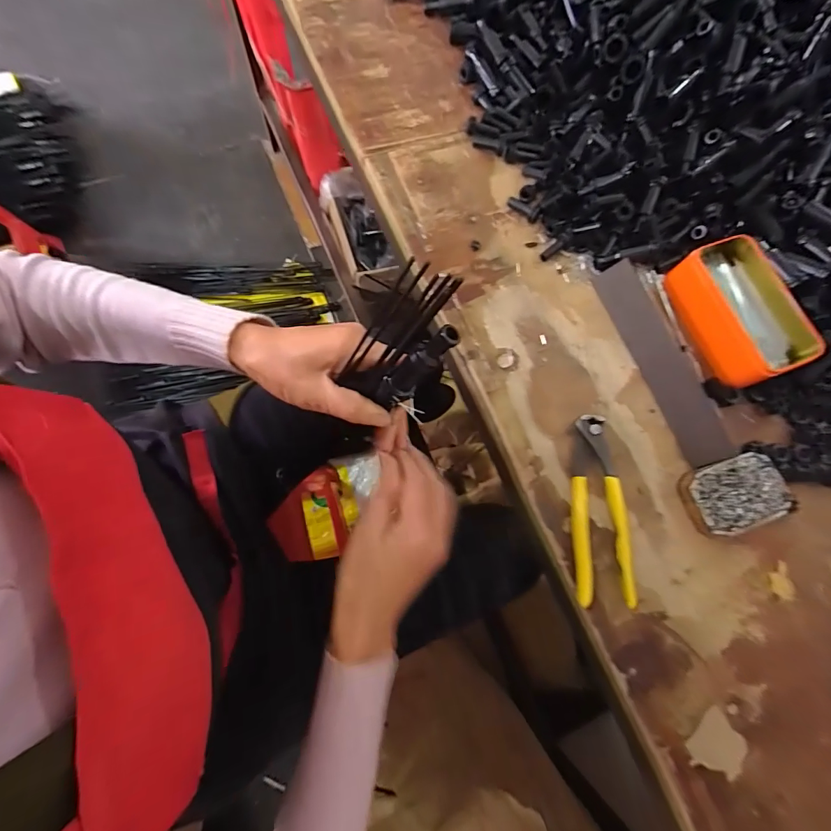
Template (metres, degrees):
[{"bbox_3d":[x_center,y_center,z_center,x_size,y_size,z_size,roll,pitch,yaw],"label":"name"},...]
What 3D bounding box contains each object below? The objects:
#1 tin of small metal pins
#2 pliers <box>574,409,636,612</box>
[{"bbox_3d":[0.295,0.073,0.378,0.095,0.019,0.062,-18,78,-9],"label":"tin of small metal pins"},{"bbox_3d":[0.169,0.082,0.369,0.050,0.020,0.164,5,75,-4],"label":"pliers"}]

